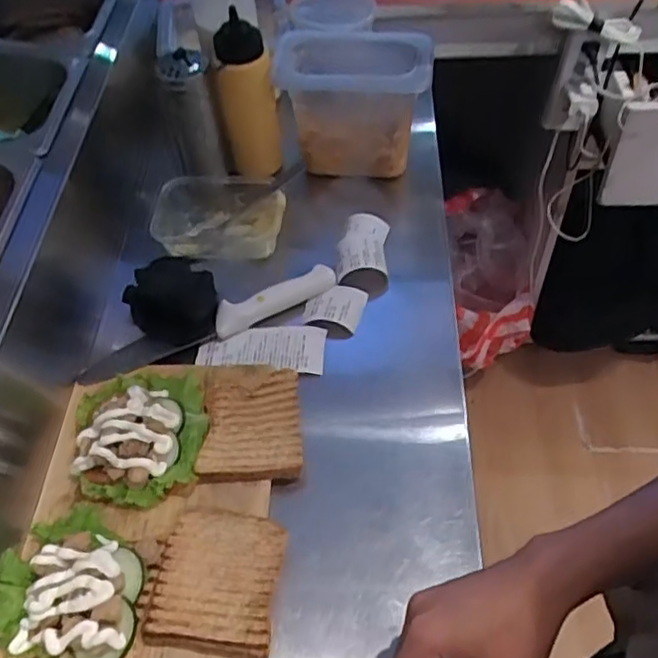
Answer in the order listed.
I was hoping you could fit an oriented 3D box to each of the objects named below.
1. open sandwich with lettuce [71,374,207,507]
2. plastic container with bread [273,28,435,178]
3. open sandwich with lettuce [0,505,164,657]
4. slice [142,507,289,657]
[{"bbox_3d":[-0.167,0.088,0.581,0.116,0.049,0.127,-7,53,-2],"label":"open sandwich with lettuce"},{"bbox_3d":[0.031,-0.272,0.787,0.168,0.138,0.130,3,53,6],"label":"plastic container with bread"},{"bbox_3d":[-0.196,0.193,0.503,0.114,0.050,0.119,6,53,8],"label":"open sandwich with lettuce"},{"bbox_3d":[-0.085,0.196,0.515,0.093,0.021,0.103,5,53,7],"label":"slice"}]

